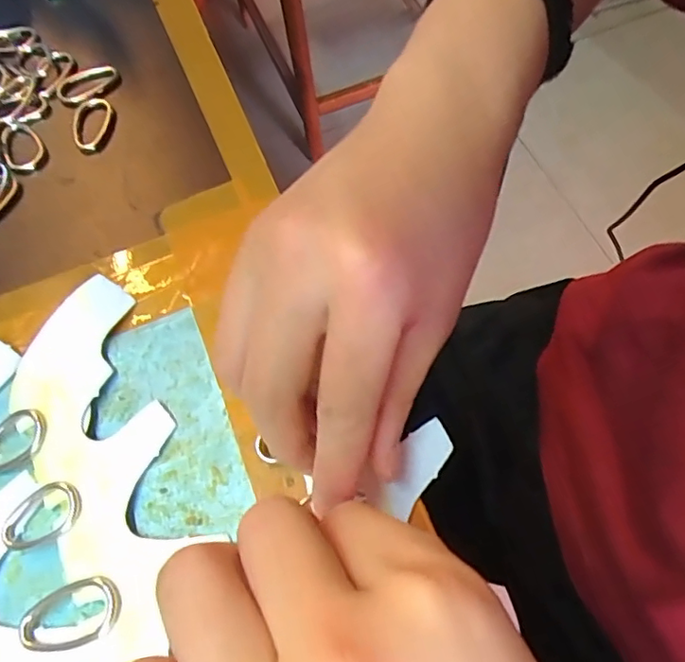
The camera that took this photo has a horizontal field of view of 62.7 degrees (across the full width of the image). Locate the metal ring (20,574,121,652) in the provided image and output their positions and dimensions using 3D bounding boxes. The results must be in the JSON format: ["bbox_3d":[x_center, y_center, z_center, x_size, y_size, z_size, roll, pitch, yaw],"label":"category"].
[{"bbox_3d":[-0.089,0.094,0.185,0.033,0.004,0.019,-16,63,-2],"label":"metal ring"}]

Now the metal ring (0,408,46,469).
[{"bbox_3d":[-0.126,0.042,0.214,0.027,0.004,0.018,-32,74,-4],"label":"metal ring"}]

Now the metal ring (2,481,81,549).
[{"bbox_3d":[-0.107,0.066,0.200,0.028,0.006,0.018,-24,71,-2],"label":"metal ring"}]

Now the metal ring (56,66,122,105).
[{"bbox_3d":[-0.134,-0.130,0.296,0.034,0.007,0.020,-32,65,-10],"label":"metal ring"}]

